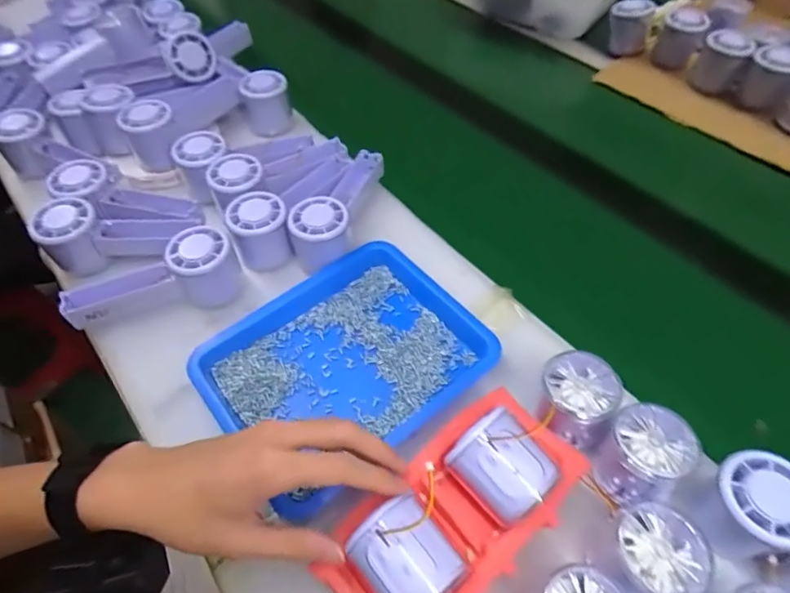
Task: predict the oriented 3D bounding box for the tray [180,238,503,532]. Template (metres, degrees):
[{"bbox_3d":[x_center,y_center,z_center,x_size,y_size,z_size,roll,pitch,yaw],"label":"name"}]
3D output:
[{"bbox_3d":[-0.039,0.054,0.424,0.222,0.025,0.171,-35,61,-20],"label":"tray"}]

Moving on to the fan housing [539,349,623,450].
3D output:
[{"bbox_3d":[0.139,0.077,0.377,0.054,0.042,0.057,19,58,15],"label":"fan housing"}]

